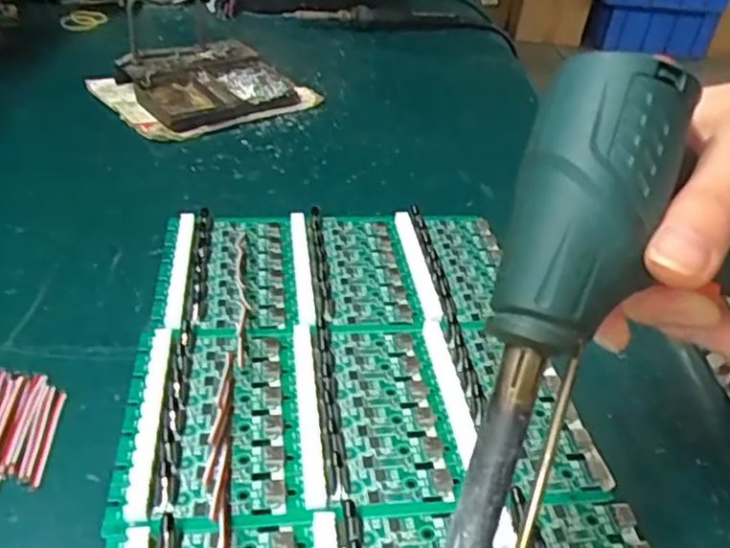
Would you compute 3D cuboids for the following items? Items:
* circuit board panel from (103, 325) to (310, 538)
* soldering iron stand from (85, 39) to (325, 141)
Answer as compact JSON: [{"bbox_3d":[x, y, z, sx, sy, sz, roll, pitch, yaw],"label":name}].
[{"bbox_3d":[-0.062,0.056,0.278,0.070,0.008,0.101,-2,36,-9],"label":"circuit board panel"},{"bbox_3d":[-0.126,-0.152,0.536,0.142,0.034,0.108,-22,43,-32],"label":"soldering iron stand"}]

